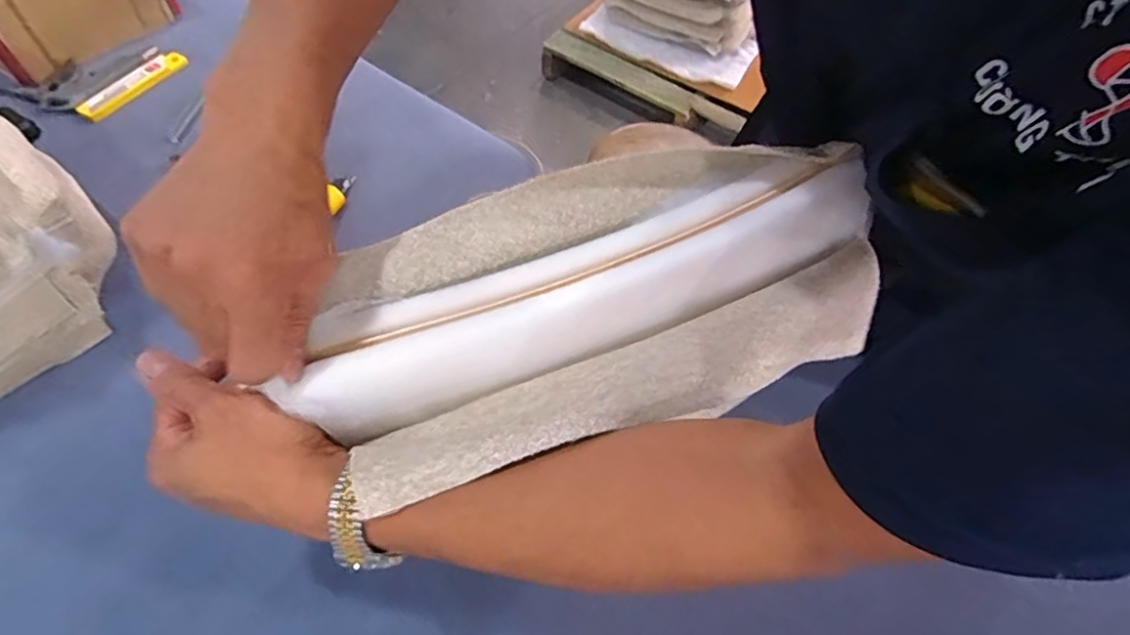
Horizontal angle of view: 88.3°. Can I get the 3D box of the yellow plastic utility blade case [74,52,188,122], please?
[{"bbox_3d":[-0.502,-0.274,0.678,0.033,0.008,0.133,26,60,12],"label":"yellow plastic utility blade case"}]

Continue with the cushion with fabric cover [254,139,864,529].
[{"bbox_3d":[0.025,-0.011,0.349,0.364,0.068,0.155,-17,61,-14],"label":"cushion with fabric cover"}]

